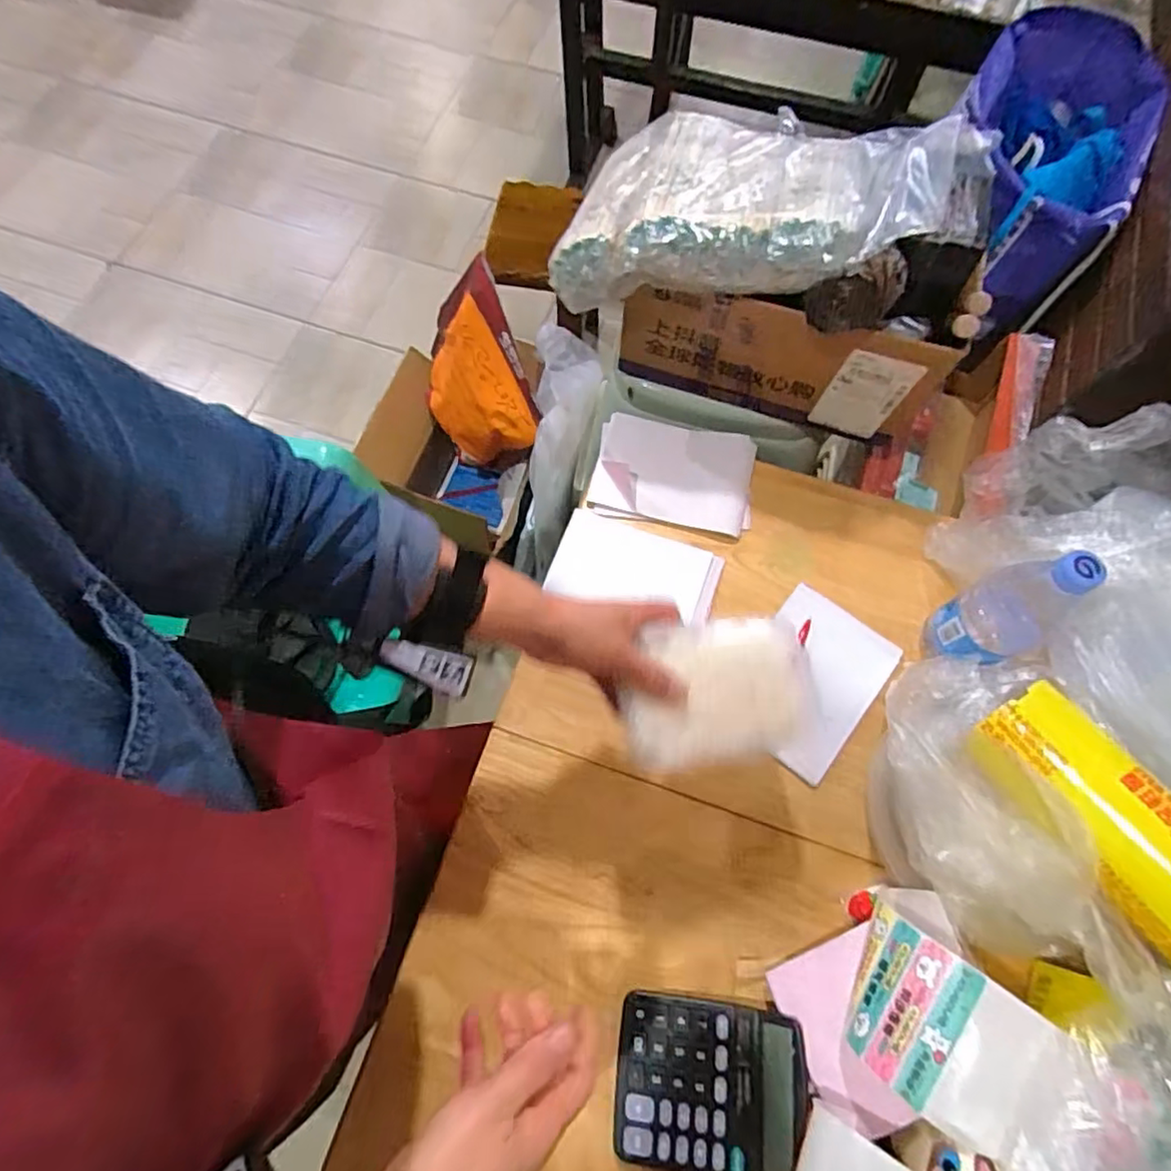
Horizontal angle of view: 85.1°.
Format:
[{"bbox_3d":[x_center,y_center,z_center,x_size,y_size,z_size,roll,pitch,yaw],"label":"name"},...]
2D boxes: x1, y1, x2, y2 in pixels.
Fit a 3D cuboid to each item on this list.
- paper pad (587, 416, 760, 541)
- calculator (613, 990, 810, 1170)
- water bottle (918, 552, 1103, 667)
[{"bbox_3d":[0.100,-0.129,0.727,0.175,0.022,0.137,11,69,3],"label":"paper pad"},{"bbox_3d":[0.099,0.406,0.510,0.146,0.034,0.125,5,69,1],"label":"calculator"},{"bbox_3d":[0.374,0.022,0.556,0.072,0.161,0.066,-26,72,-11],"label":"water bottle"}]

